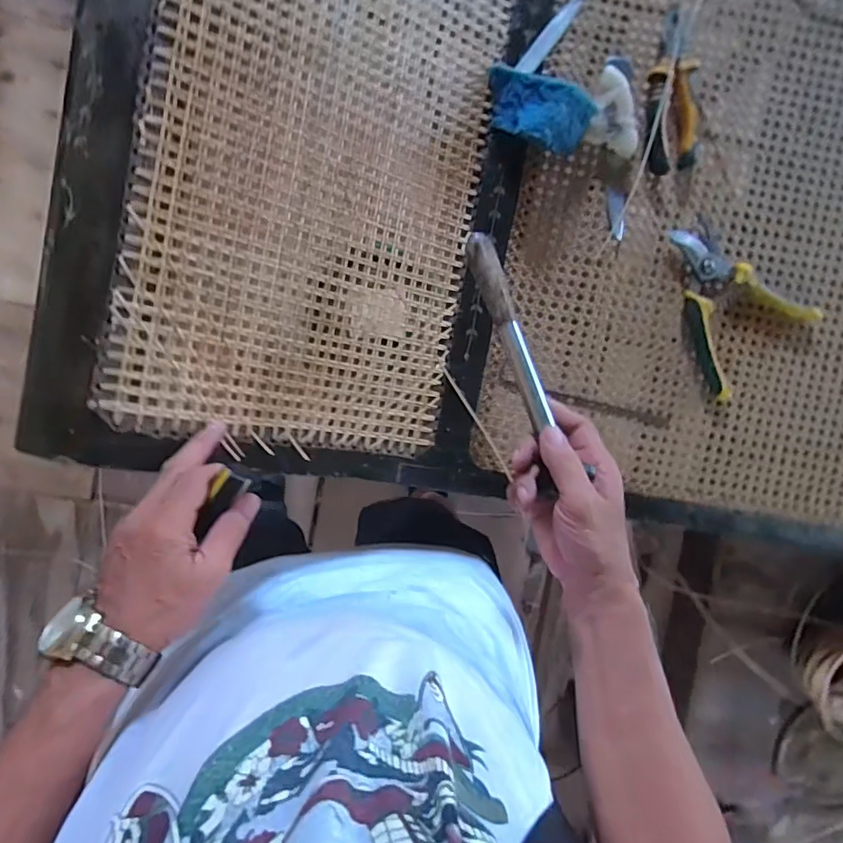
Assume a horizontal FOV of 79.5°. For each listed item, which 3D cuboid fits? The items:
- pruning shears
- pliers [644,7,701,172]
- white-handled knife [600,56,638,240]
[{"bbox_3d":[0.320,-0.128,0.542,0.142,0.018,0.170,-44,94,-1],"label":"pruning shears"},{"bbox_3d":[0.259,-0.341,0.524,0.055,0.018,0.155,-3,92,-4],"label":"pliers"},{"bbox_3d":[0.203,-0.287,0.524,0.035,0.026,0.180,0,92,-4],"label":"white-handled knife"}]

